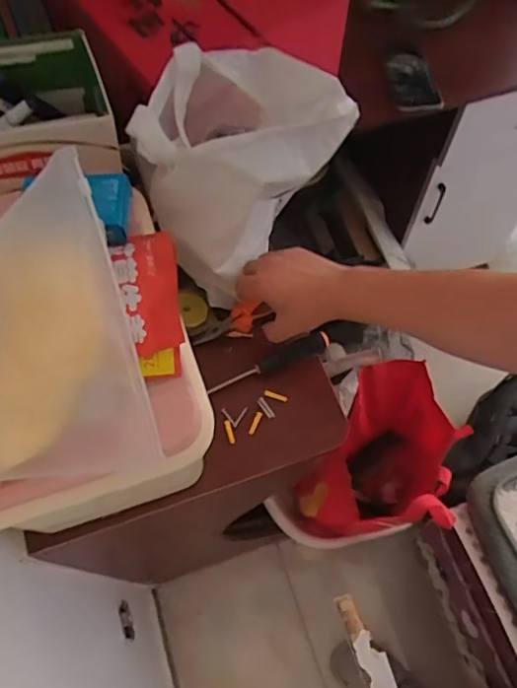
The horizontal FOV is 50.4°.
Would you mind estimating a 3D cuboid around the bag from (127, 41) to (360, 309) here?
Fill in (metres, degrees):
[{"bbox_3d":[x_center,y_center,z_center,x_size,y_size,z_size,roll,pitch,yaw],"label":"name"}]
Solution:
[{"bbox_3d":[-0.030,-0.211,0.644,0.204,0.259,0.204,-21,66,-9],"label":"bag"}]

